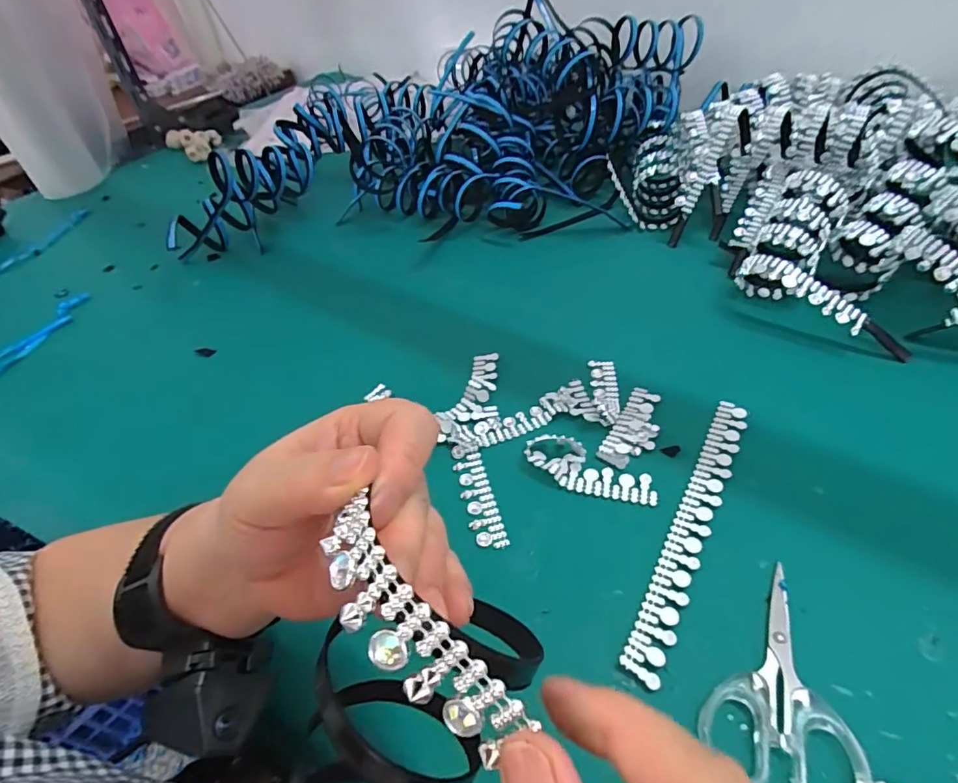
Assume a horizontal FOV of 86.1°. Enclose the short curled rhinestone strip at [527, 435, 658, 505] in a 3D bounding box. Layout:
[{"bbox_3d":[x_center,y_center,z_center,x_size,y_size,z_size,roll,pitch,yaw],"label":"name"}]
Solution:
[{"bbox_3d":[0.075,0.052,0.348,0.089,0.015,0.029,17,50,22],"label":"short curled rhinestone strip"}]

